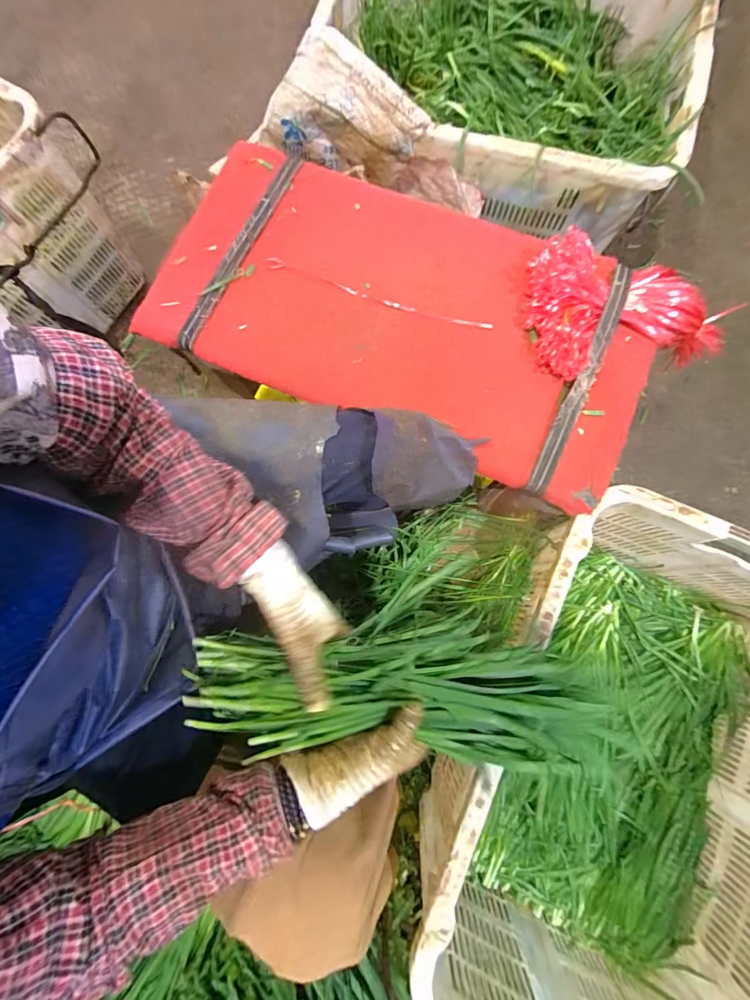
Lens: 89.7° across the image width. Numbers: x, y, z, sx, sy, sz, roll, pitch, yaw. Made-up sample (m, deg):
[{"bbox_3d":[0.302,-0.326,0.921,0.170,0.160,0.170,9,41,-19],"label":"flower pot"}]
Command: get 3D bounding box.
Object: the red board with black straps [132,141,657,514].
[{"bbox_3d":[0.025,-0.281,0.550,0.708,0.033,0.362,25,82,7],"label":"red board with black straps"}]

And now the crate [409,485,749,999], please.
[{"bbox_3d":[0.377,0.377,0.566,0.488,0.288,0.670,22,81,6],"label":"crate"}]

